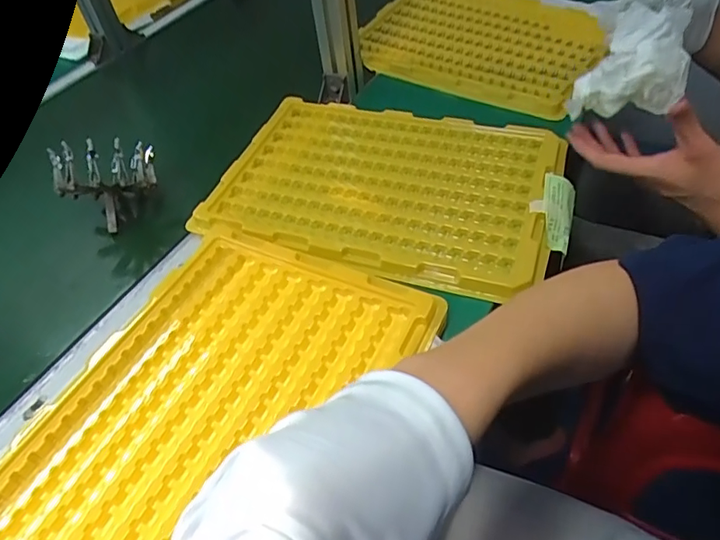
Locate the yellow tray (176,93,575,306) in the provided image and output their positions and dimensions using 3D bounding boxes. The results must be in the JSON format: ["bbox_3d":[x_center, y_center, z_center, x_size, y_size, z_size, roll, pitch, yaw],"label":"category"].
[{"bbox_3d":[0.028,-0.100,0.582,0.360,0.023,0.243,11,52,17],"label":"yellow tray"}]

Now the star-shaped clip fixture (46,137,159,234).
[{"bbox_3d":[-0.280,-0.101,0.577,0.081,0.101,0.092,12,52,18],"label":"star-shaped clip fixture"}]

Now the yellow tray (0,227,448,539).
[{"bbox_3d":[-0.129,0.119,0.396,0.243,0.022,0.366,22,55,22],"label":"yellow tray"}]

